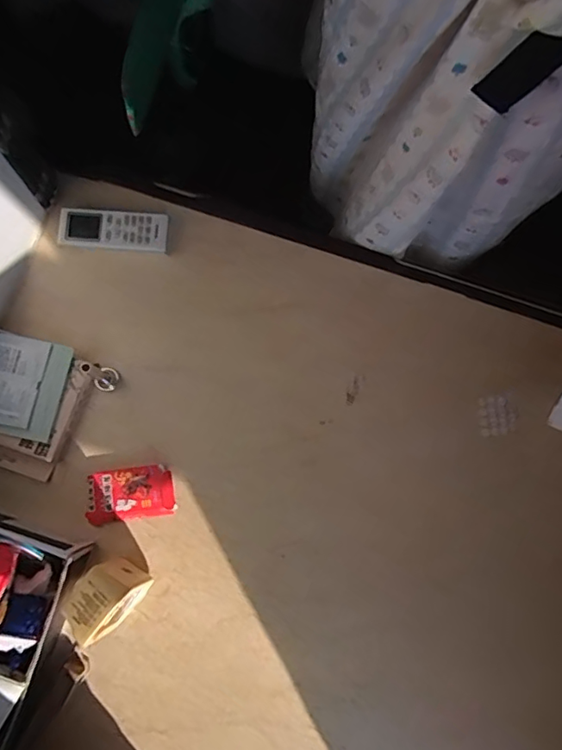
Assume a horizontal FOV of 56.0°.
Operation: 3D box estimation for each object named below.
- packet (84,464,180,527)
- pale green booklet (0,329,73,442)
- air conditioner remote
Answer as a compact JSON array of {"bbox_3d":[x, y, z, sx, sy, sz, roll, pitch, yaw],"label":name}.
[{"bbox_3d":[-0.164,0.129,0.576,0.092,0.016,0.053,-9,79,-2],"label":"packet"},{"bbox_3d":[-0.288,0.009,0.575,0.100,0.008,0.105,14,79,-1],"label":"pale green booklet"},{"bbox_3d":[-0.198,-0.170,0.620,0.128,0.012,0.048,5,79,0],"label":"air conditioner remote"}]

